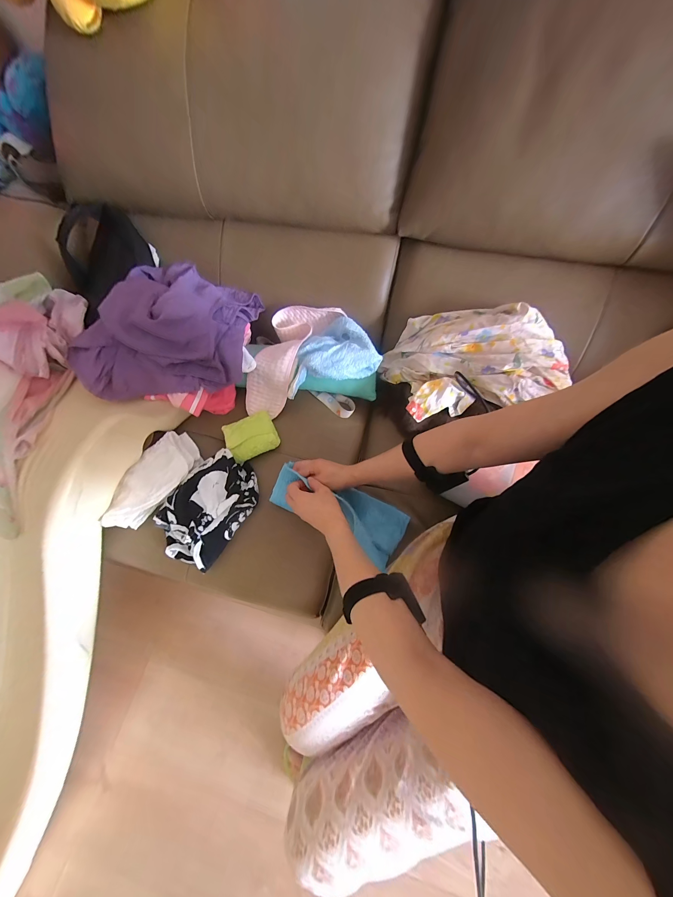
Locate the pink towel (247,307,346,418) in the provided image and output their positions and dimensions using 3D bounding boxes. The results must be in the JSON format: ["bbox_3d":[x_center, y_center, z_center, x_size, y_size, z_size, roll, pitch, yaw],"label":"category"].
[{"bbox_3d":[-0.114,-0.200,0.636,0.138,0.062,0.266,24,81,15],"label":"pink towel"}]

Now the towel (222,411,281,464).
[{"bbox_3d":[-0.173,-0.026,0.590,0.099,0.040,0.077,-25,67,-7],"label":"towel"}]

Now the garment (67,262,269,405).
[{"bbox_3d":[-0.347,-0.251,0.589,0.334,0.138,0.258,-2,66,3],"label":"garment"}]

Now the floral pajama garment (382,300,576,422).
[{"bbox_3d":[0.257,-0.175,0.561,0.295,0.138,0.202,-3,66,2],"label":"floral pajama garment"}]

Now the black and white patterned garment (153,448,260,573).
[{"bbox_3d":[-0.234,0.110,0.538,0.128,0.078,0.201,33,72,17],"label":"black and white patterned garment"}]

